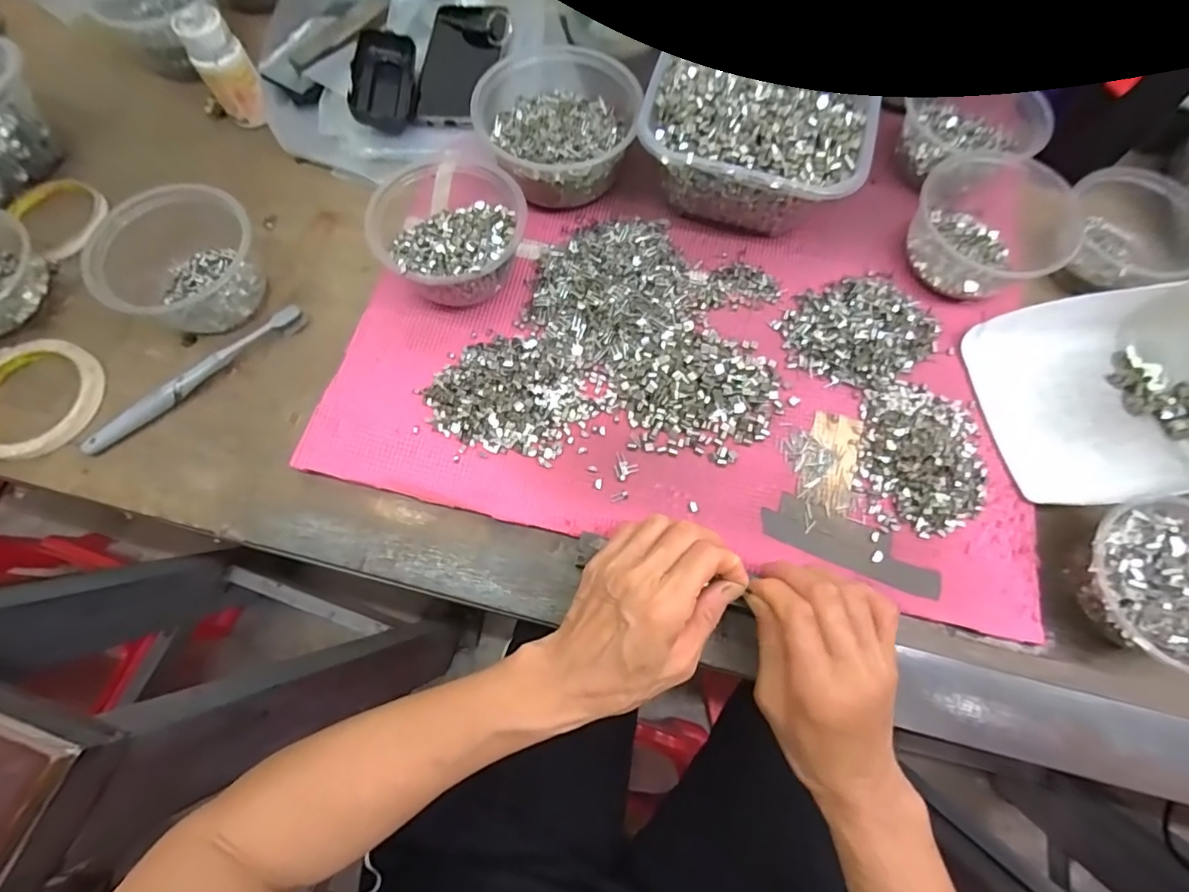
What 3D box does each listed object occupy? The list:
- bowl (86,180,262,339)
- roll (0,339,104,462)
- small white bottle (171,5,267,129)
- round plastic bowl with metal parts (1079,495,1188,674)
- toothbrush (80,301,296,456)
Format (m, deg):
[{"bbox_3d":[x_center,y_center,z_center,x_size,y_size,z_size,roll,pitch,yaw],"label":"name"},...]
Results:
[{"bbox_3d":[-0.321,-0.143,0.412,0.101,0.064,0.116,34,75,11],"label":"bowl"},{"bbox_3d":[-0.435,-0.043,0.399,0.106,0.013,0.092,43,77,13],"label":"roll"},{"bbox_3d":[-0.332,-0.340,0.470,0.041,0.073,0.043,42,77,13],"label":"small white bottle"},{"bbox_3d":[0.364,0.089,0.336,0.098,0.045,0.104,0,72,1],"label":"round plastic bowl with metal parts"},{"bbox_3d":[-0.311,-0.055,0.407,0.179,0.017,0.020,-40,76,-11],"label":"toothbrush"}]

